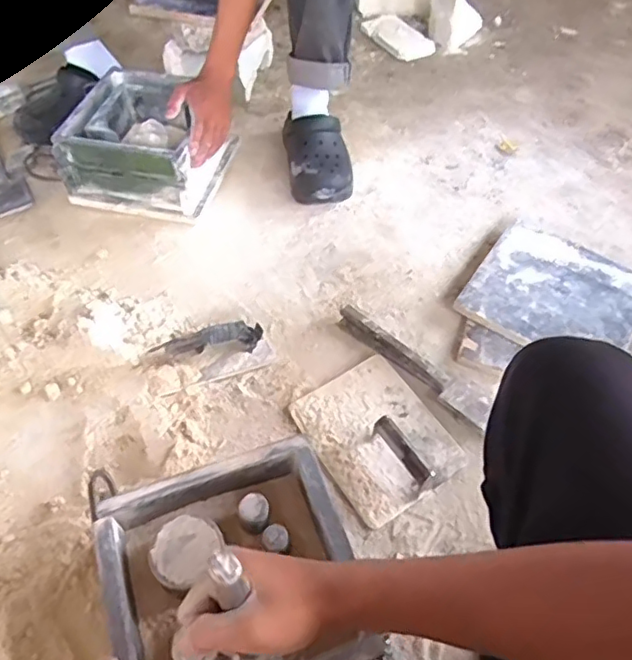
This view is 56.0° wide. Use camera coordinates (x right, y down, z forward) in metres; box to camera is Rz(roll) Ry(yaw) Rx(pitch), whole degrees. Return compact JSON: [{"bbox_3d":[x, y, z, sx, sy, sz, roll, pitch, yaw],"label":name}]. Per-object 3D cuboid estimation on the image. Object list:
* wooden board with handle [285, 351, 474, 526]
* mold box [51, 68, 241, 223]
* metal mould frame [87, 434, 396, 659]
[{"bbox_3d":[0.084,0.128,0.795,0.165,0.052,0.205,-29,60,-20],"label":"wooden board with handle"},{"bbox_3d":[-0.292,-0.326,1.046,0.236,0.135,0.226,13,56,8],"label":"mold box"},{"bbox_3d":[-0.085,0.269,0.635,0.244,0.119,0.342,-18,57,-13],"label":"metal mould frame"}]

